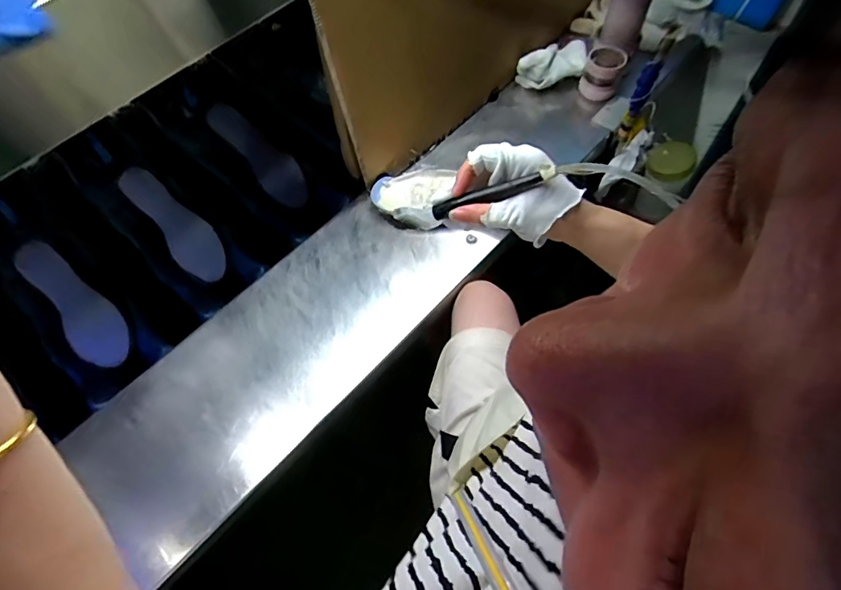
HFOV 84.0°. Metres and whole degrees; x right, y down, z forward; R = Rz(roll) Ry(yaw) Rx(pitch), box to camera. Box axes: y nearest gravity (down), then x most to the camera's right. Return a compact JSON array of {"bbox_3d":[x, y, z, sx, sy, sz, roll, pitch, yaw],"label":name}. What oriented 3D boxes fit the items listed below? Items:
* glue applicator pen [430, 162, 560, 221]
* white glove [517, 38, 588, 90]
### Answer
[{"bbox_3d":[0.060,-0.089,0.406,0.113,0.014,0.013,-13,58,25],"label":"glue applicator pen"},{"bbox_3d":[0.248,-0.419,0.847,0.133,0.062,0.052,-16,61,-5],"label":"white glove"}]

